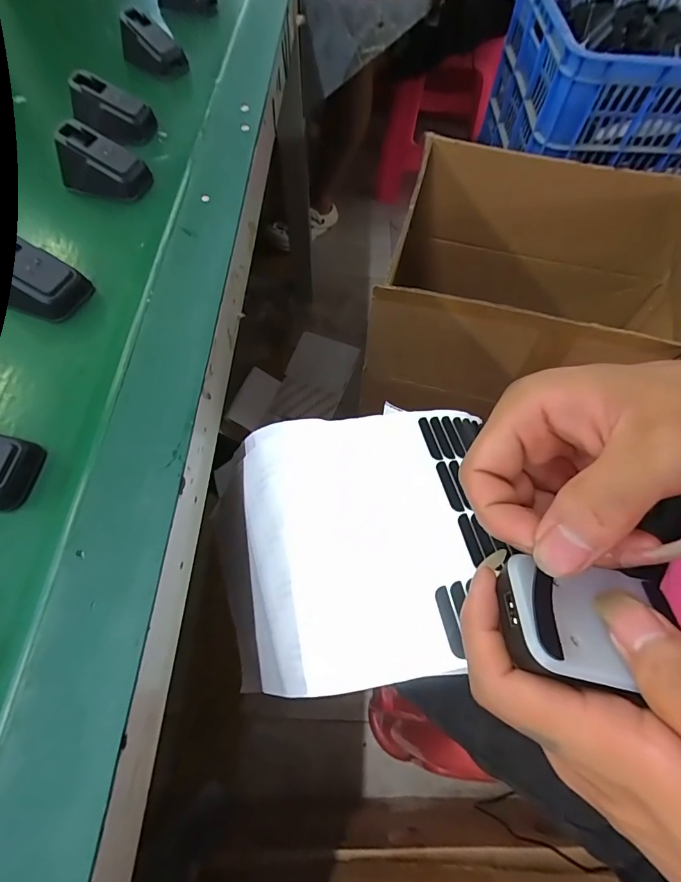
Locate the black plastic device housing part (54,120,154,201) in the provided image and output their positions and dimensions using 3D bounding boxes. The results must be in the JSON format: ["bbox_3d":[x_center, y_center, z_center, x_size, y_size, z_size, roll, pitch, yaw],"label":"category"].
[{"bbox_3d":[-0.201,-0.234,0.356,0.063,0.037,0.039,9,63,3],"label":"black plastic device housing part"}]

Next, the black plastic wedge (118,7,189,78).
[{"bbox_3d":[-0.206,-0.433,0.464,0.069,0.035,0.050,32,67,14],"label":"black plastic wedge"}]

